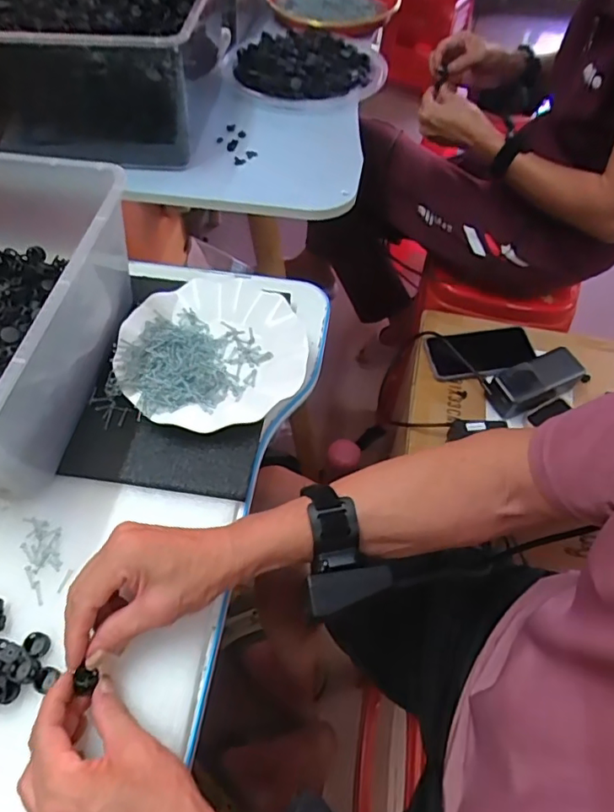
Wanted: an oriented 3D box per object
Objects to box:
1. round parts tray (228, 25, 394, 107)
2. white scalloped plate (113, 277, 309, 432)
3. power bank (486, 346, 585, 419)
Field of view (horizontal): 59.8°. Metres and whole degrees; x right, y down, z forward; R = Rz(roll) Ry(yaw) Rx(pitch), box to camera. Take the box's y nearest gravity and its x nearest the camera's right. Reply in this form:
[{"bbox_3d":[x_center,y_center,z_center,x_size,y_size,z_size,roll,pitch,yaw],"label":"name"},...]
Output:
[{"bbox_3d":[0.002,-0.506,0.787,0.223,0.028,0.236,1,56,-1],"label":"round parts tray"},{"bbox_3d":[-0.095,-0.058,0.532,0.178,0.024,0.178,1,56,-1],"label":"white scalloped plate"},{"bbox_3d":[0.326,-0.036,0.765,0.140,0.038,0.057,-21,60,-15],"label":"power bank"}]

